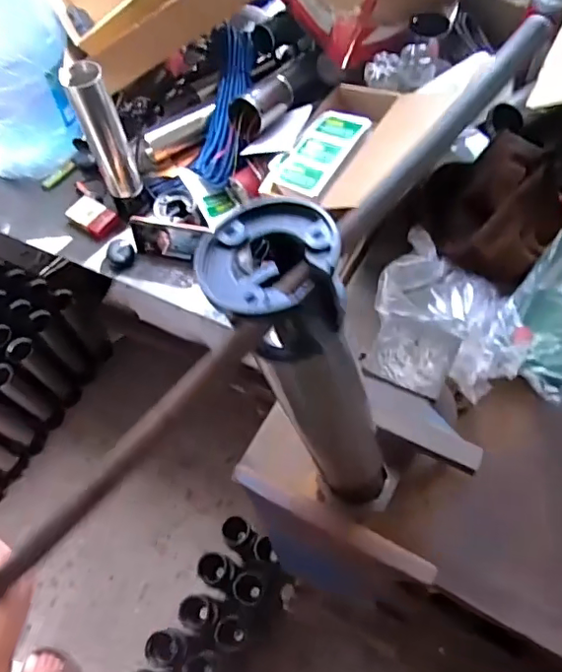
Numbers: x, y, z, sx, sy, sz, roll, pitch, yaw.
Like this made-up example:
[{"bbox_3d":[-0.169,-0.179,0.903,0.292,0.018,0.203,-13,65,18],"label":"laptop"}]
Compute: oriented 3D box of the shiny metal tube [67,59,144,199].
[{"bbox_3d":[-0.305,-0.345,0.972,0.067,0.248,0.055,-27,63,-11],"label":"shiny metal tube"}]

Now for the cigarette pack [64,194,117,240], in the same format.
[{"bbox_3d":[-0.369,-0.235,1.086,0.091,0.028,0.062,28,67,18],"label":"cigarette pack"}]

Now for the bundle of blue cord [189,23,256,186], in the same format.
[{"bbox_3d":[-0.108,-0.452,1.074,0.091,0.049,0.322,9,81,9],"label":"bundle of blue cord"}]

